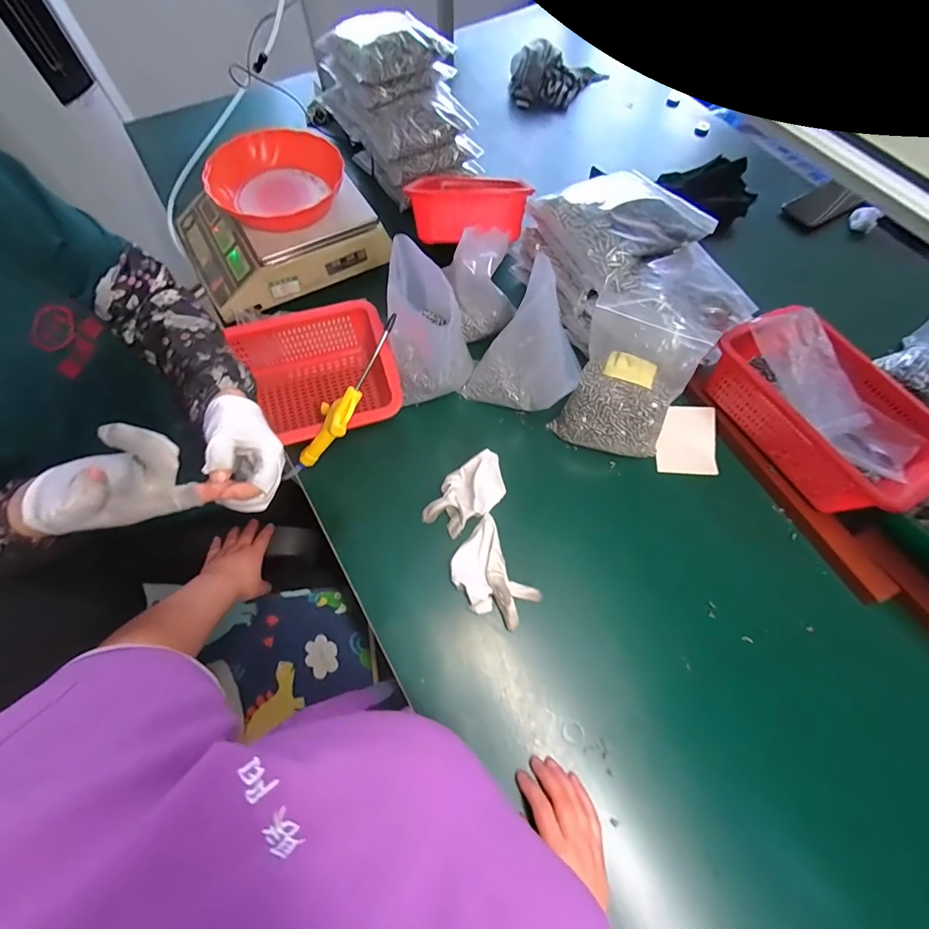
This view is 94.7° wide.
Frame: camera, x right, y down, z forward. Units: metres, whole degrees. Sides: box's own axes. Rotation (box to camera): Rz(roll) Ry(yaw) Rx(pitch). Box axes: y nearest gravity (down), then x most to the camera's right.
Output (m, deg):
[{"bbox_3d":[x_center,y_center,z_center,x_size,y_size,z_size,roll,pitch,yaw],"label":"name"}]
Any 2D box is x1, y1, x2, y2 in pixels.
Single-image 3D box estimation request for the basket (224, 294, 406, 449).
[{"bbox_3d":[-0.210,-0.118,0.639,0.218,0.103,0.200,-19,68,-7],"label":"basket"}]

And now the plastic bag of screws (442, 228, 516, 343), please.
[{"bbox_3d":[0.033,-0.270,0.652,0.099,0.148,0.064,-22,69,-8],"label":"plastic bag of screws"}]

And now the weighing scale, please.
[{"bbox_3d":[-0.339,-0.427,0.765,0.313,0.094,0.254,-31,70,-12],"label":"weighing scale"}]

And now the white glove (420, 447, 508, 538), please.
[{"bbox_3d":[0.004,0.039,0.604,0.133,0.033,0.073,-38,72,-14],"label":"white glove"}]

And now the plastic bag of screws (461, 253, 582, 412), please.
[{"bbox_3d":[0.095,-0.161,0.610,0.161,0.184,0.120,28,70,12],"label":"plastic bag of screws"}]

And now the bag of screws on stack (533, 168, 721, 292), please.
[{"bbox_3d":[0.221,-0.366,0.632,0.189,0.063,0.214,-32,71,-12],"label":"bag of screws on stack"}]

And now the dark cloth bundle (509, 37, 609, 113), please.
[{"bbox_3d":[0.229,-0.935,1.039,0.233,0.113,0.094,-6,67,-2],"label":"dark cloth bundle"}]

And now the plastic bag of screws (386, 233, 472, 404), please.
[{"bbox_3d":[-0.055,-0.201,0.618,0.119,0.090,0.223,-12,107,-4],"label":"plastic bag of screws"}]

